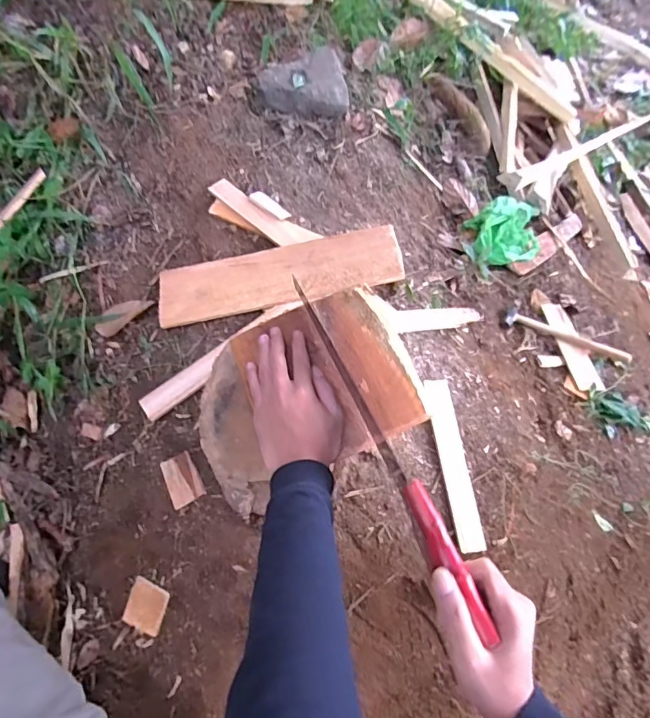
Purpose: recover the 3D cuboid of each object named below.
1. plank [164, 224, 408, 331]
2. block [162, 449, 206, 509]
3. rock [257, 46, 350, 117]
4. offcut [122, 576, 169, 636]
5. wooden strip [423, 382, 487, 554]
[{"bbox_3d":[-0.077,-0.136,0.772,0.392,0.013,0.112,-12,66,3],"label":"plank"},{"bbox_3d":[-0.204,0.171,0.678,0.048,0.010,0.073,-26,65,-11],"label":"block"},{"bbox_3d":[-0.038,-0.513,0.898,0.156,0.081,0.093,-3,63,1],"label":"rock"},{"bbox_3d":[-0.245,0.341,0.650,0.060,0.007,0.066,19,89,19],"label":"offcut"},{"bbox_3d":[0.188,0.147,0.686,0.042,0.009,0.242,-6,70,-9],"label":"wooden strip"}]

